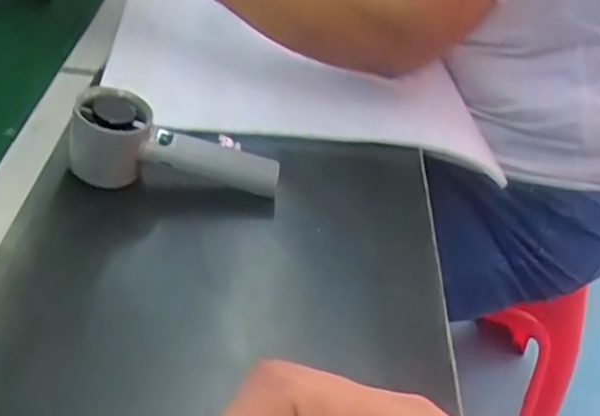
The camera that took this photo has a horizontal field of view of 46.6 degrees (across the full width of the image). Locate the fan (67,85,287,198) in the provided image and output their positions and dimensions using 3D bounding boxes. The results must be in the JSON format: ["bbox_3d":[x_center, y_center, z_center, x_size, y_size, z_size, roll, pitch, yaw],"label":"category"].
[{"bbox_3d":[-0.092,-0.041,0.522,0.153,0.066,0.049,9,39,2],"label":"fan"}]

